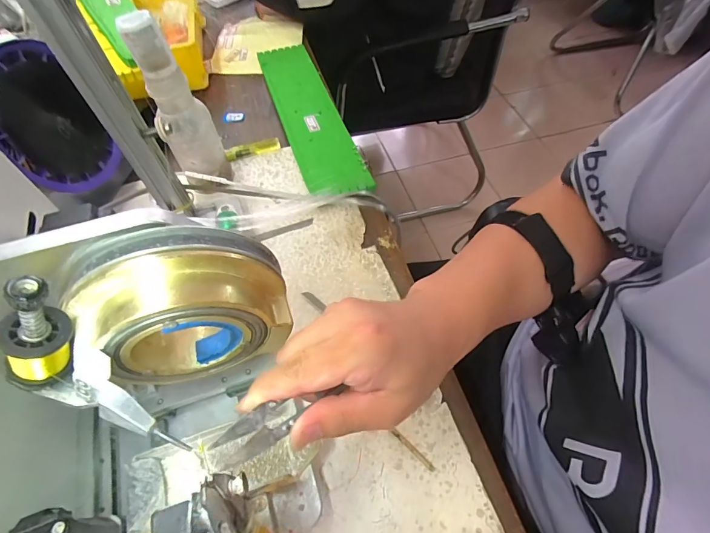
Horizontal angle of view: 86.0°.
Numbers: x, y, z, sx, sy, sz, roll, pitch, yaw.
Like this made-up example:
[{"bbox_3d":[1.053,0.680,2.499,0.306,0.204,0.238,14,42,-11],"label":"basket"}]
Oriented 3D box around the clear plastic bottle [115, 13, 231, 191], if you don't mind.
[{"bbox_3d":[-0.182,-0.162,0.407,0.057,0.184,0.046,-26,61,-16],"label":"clear plastic bottle"}]

